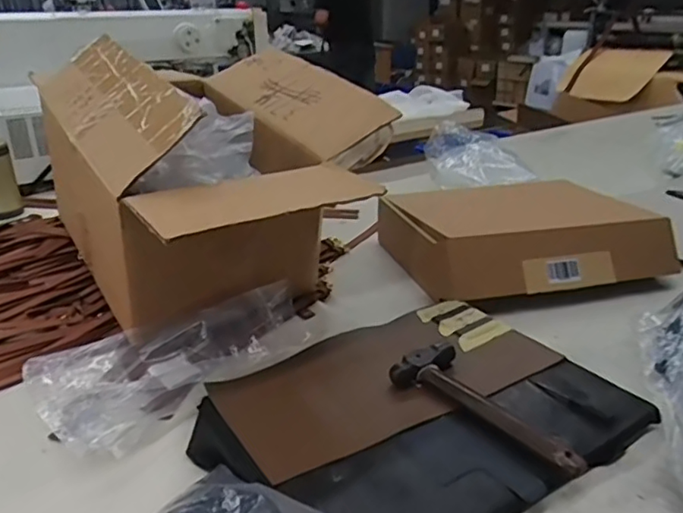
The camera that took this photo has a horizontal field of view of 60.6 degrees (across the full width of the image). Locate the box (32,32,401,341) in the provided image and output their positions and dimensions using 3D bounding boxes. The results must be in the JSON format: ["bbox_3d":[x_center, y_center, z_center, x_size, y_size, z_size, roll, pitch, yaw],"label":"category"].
[{"bbox_3d":[-0.150,-0.104,0.762,0.346,0.237,0.482,-15,27,-29],"label":"box"}]

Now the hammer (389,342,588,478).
[{"bbox_3d":[0.143,0.138,0.546,0.077,0.034,0.194,-21,31,-38],"label":"hammer"}]

